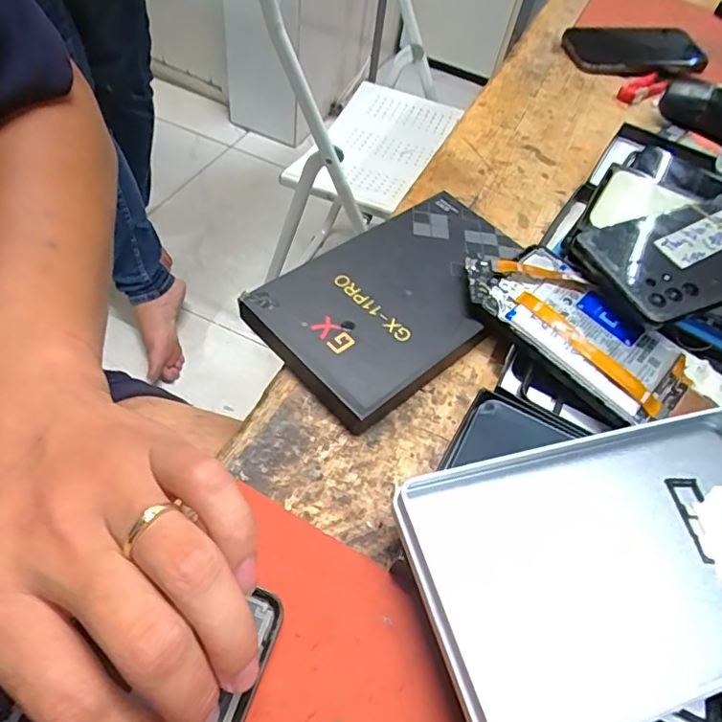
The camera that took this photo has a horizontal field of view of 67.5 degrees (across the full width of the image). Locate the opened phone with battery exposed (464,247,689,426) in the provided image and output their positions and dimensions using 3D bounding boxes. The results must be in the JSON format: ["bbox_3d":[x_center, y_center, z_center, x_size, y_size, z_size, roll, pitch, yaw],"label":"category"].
[{"bbox_3d":[0.118,-0.021,0.296,0.125,0.011,0.062,38,59,20],"label":"opened phone with battery exposed"}]

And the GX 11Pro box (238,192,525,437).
[{"bbox_3d":[0.024,-0.039,0.312,0.162,0.022,0.095,-35,65,-26],"label":"GX 11Pro box"}]

